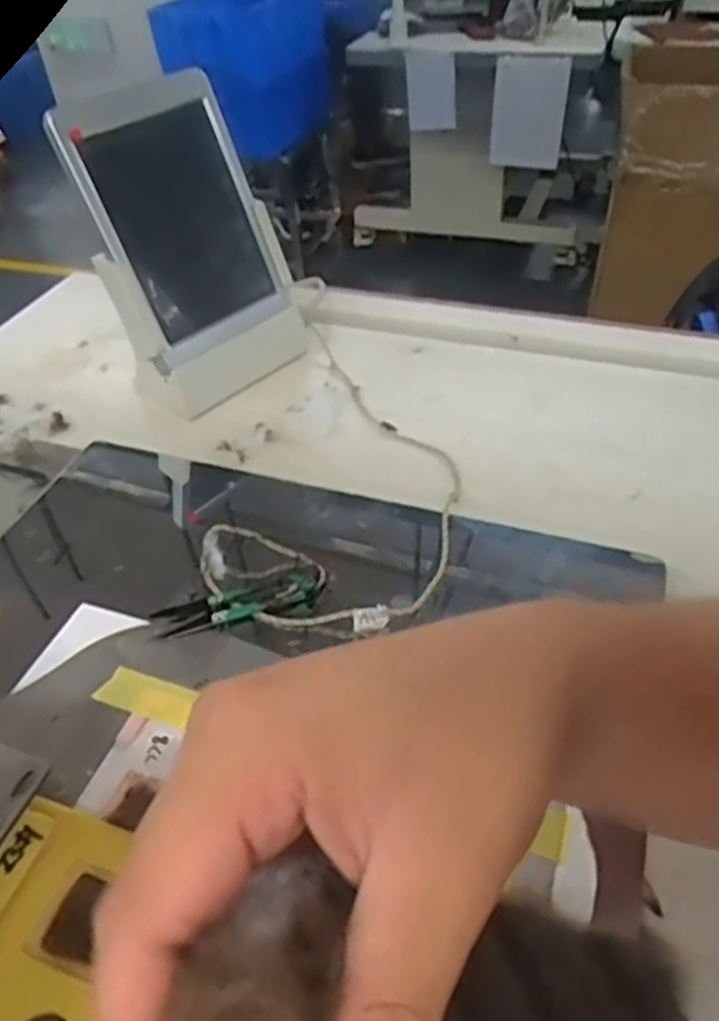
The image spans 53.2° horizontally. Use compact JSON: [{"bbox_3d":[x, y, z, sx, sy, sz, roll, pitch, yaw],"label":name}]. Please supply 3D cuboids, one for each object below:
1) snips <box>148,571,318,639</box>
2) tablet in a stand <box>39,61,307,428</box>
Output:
[{"bbox_3d":[-0.080,0.060,0.462,0.103,0.015,0.023,-10,44,-6],"label":"snips"},{"bbox_3d":[-0.149,-0.232,0.633,0.051,0.251,0.161,14,45,47],"label":"tablet in a stand"}]

